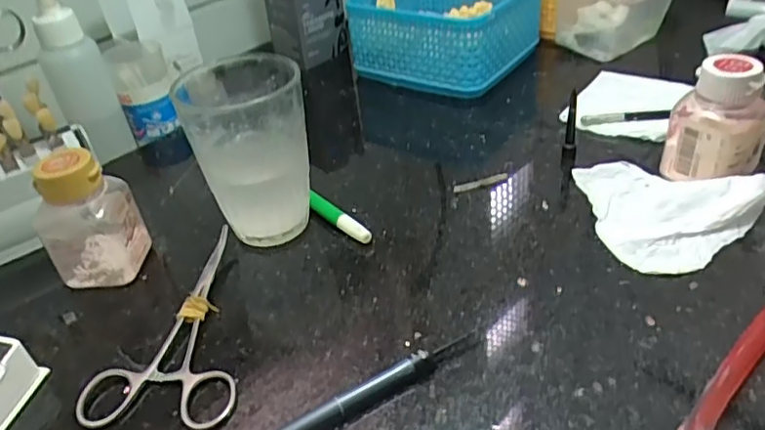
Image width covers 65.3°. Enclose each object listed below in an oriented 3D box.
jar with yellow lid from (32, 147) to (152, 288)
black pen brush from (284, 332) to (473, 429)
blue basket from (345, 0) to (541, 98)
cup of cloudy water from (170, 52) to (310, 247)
[{"bbox_3d":[-0.158,0.002,0.320,0.041,0.072,0.035,-9,37,-4],"label":"jar with yellow lid"},{"bbox_3d":[-0.026,0.083,0.245,0.147,0.009,0.011,-22,39,-20],"label":"black pen brush"},{"bbox_3d":[0.054,-0.169,0.533,0.159,0.076,0.154,19,43,30],"label":"blue basket"},{"bbox_3d":[-0.071,-0.034,0.335,0.061,0.095,0.069,-12,37,-8],"label":"cup of cloudy water"}]

